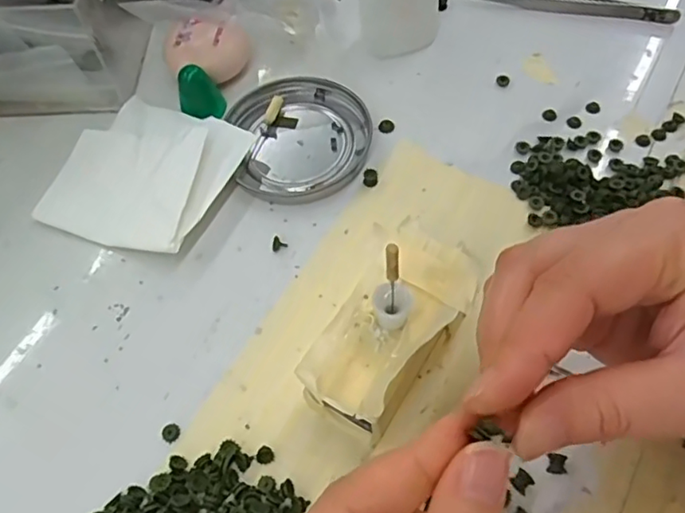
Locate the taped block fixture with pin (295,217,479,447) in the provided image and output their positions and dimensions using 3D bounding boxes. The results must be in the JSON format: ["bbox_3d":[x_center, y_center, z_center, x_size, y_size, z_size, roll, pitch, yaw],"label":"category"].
[{"bbox_3d":[0.020,0.032,0.239,0.039,0.040,0.084,32,67,19],"label":"taped block fixture with pin"}]

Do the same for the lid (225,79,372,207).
[{"bbox_3d":[-0.021,-0.066,0.314,0.072,0.008,0.077,-2,61,3],"label":"lid"}]

